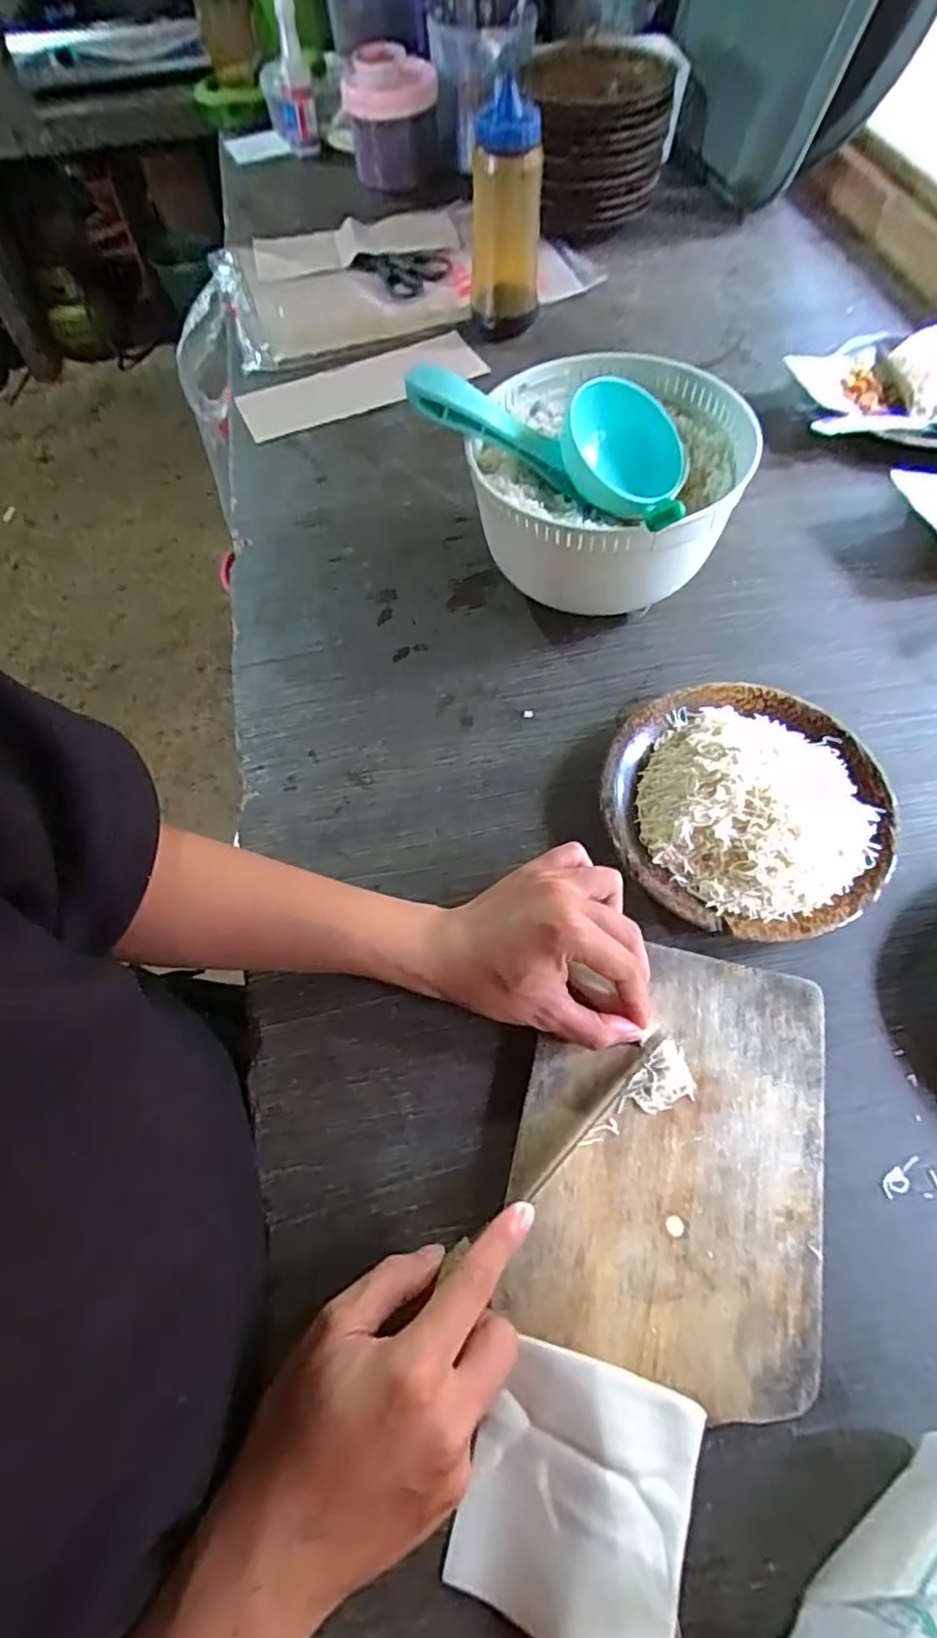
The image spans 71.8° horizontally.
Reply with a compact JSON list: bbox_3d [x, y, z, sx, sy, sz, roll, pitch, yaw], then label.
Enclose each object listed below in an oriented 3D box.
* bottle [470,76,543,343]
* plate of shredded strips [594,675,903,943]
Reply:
[{"bbox_3d":[0.038,-0.622,0.672,0.072,0.183,0.084,-1,63,2],"label":"bottle"},{"bbox_3d":[0.183,-0.011,0.428,0.177,0.051,0.180,-1,63,3],"label":"plate of shredded strips"}]

